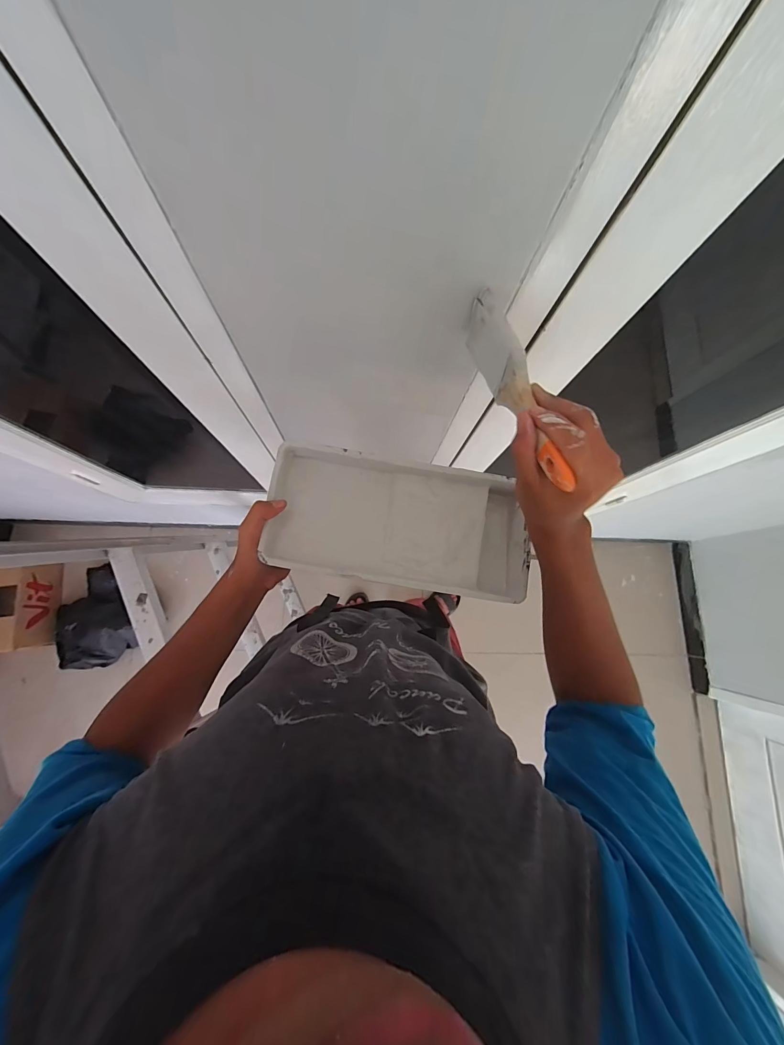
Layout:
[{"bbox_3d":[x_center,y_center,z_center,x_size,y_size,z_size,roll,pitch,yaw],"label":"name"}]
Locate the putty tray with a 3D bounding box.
[{"bbox_3d":[0.012,-0.001,0.459,0.319,0.059,0.159,9,80,2],"label":"putty tray"}]

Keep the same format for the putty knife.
[{"bbox_3d":[0.110,-0.117,0.318,0.013,0.062,0.196,-16,68,-2],"label":"putty knife"}]

